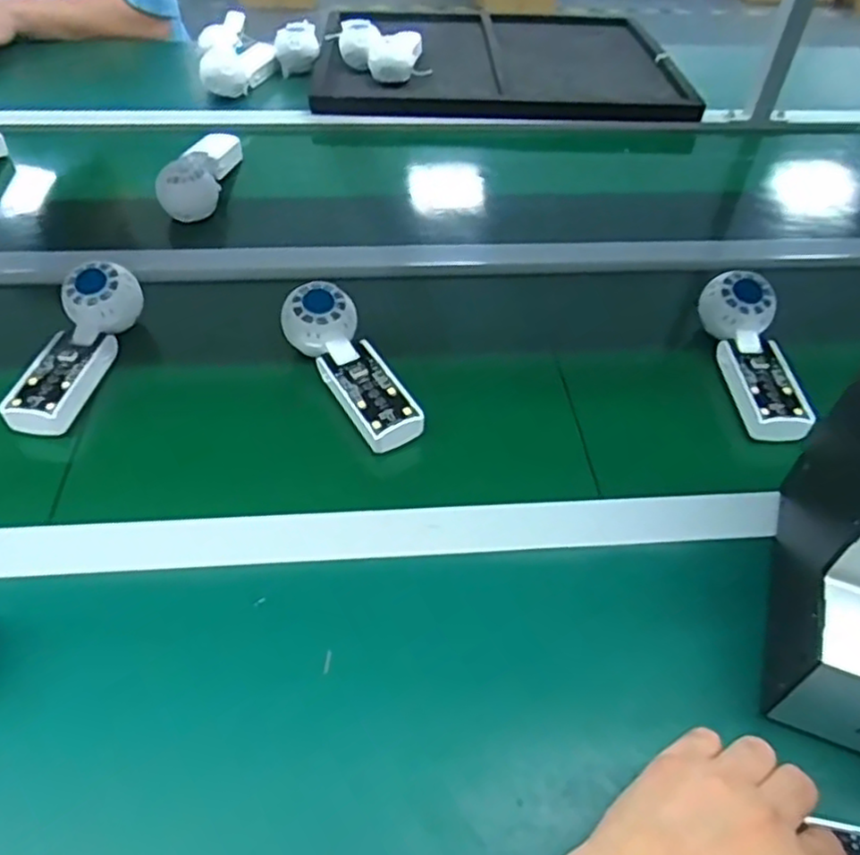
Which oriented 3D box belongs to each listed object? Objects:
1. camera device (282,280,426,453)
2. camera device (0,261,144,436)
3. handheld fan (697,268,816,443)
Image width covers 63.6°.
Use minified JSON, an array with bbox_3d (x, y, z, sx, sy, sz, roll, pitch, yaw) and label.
[{"bbox_3d":[-0.065,-0.055,0.569,0.054,0.047,0.159,-25,53,-22],"label":"camera device"},{"bbox_3d":[-0.298,-0.070,0.575,0.057,0.053,0.162,7,48,5],"label":"camera device"},{"bbox_3d":[0.283,-0.061,0.604,0.052,0.042,0.162,-1,59,-4],"label":"handheld fan"}]

